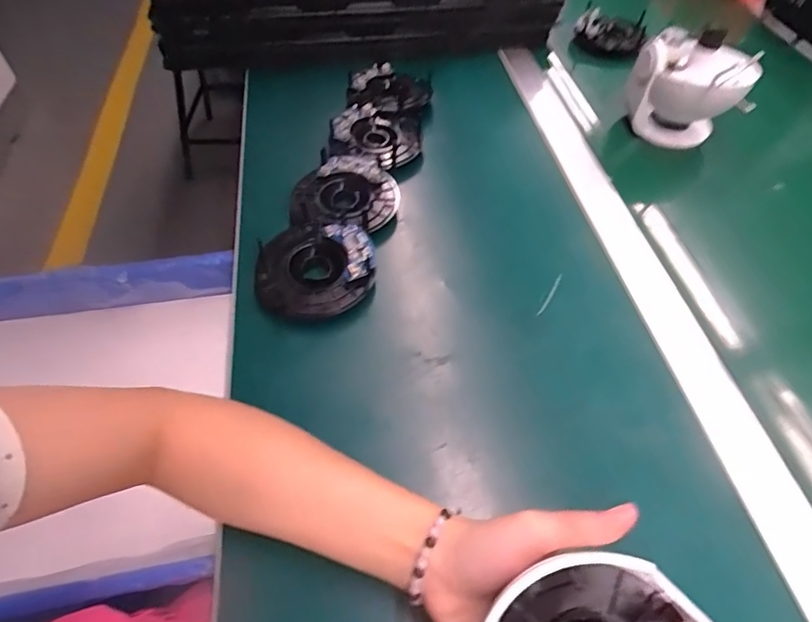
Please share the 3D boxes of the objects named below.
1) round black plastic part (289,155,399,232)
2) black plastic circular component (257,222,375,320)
[{"bbox_3d":[-0.061,-0.111,0.476,0.092,0.021,0.099,2,55,-2],"label":"round black plastic part"},{"bbox_3d":[-0.079,-0.038,0.427,0.102,0.014,0.090,1,71,6],"label":"black plastic circular component"}]

